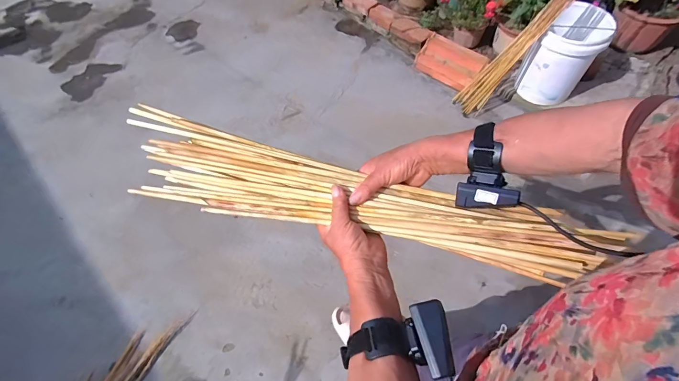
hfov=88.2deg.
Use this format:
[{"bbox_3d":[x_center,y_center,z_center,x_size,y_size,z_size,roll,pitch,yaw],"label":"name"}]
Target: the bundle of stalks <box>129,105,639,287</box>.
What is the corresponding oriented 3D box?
[{"bbox_3d":[0.023,0.013,0.452,0.613,0.079,0.096,14,59,5],"label":"bundle of stalks"}]

